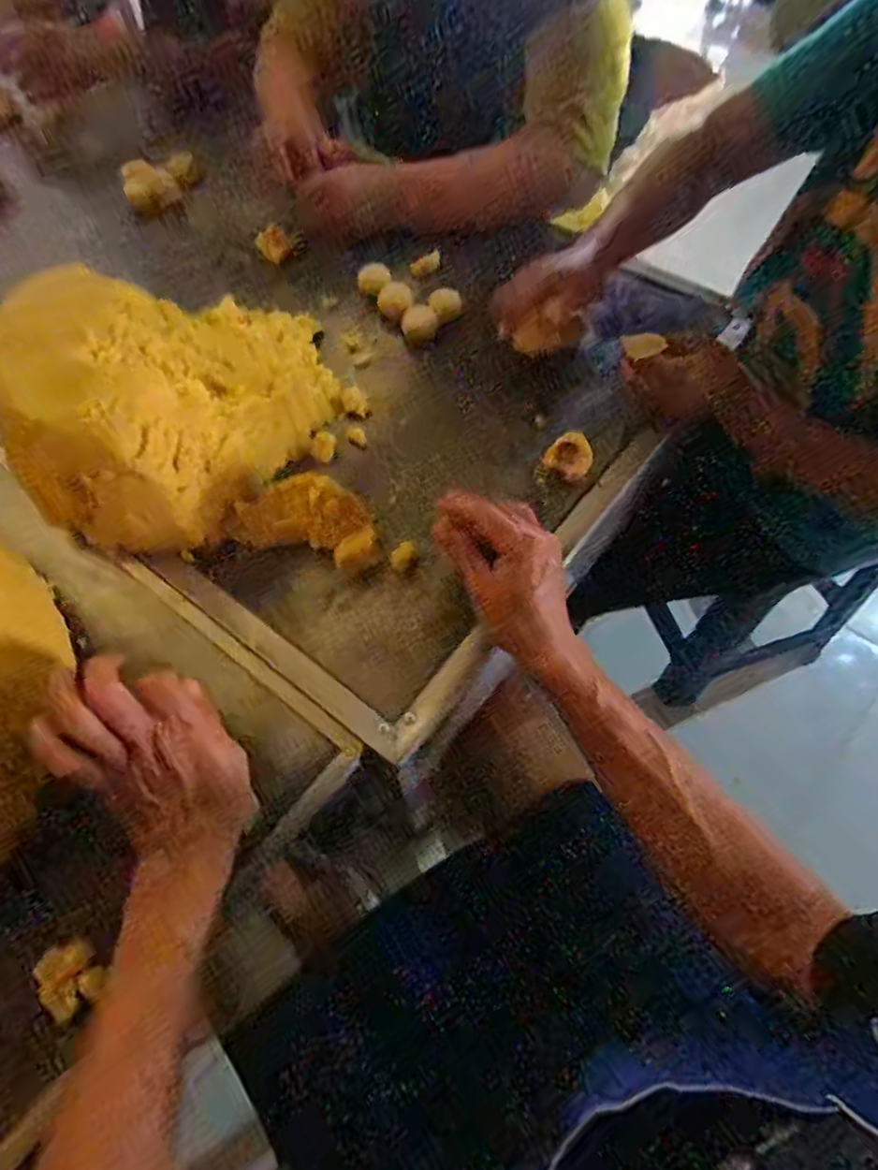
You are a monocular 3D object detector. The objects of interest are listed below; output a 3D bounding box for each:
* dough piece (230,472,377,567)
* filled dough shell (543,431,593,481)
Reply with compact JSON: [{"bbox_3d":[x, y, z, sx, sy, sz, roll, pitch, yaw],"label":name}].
[{"bbox_3d":[-0.116,-0.060,0.534,0.133,0.032,0.066,15,63,9],"label":"dough piece"},{"bbox_3d":[0.118,-0.118,0.559,0.039,0.029,0.031,25,65,14],"label":"filled dough shell"}]

